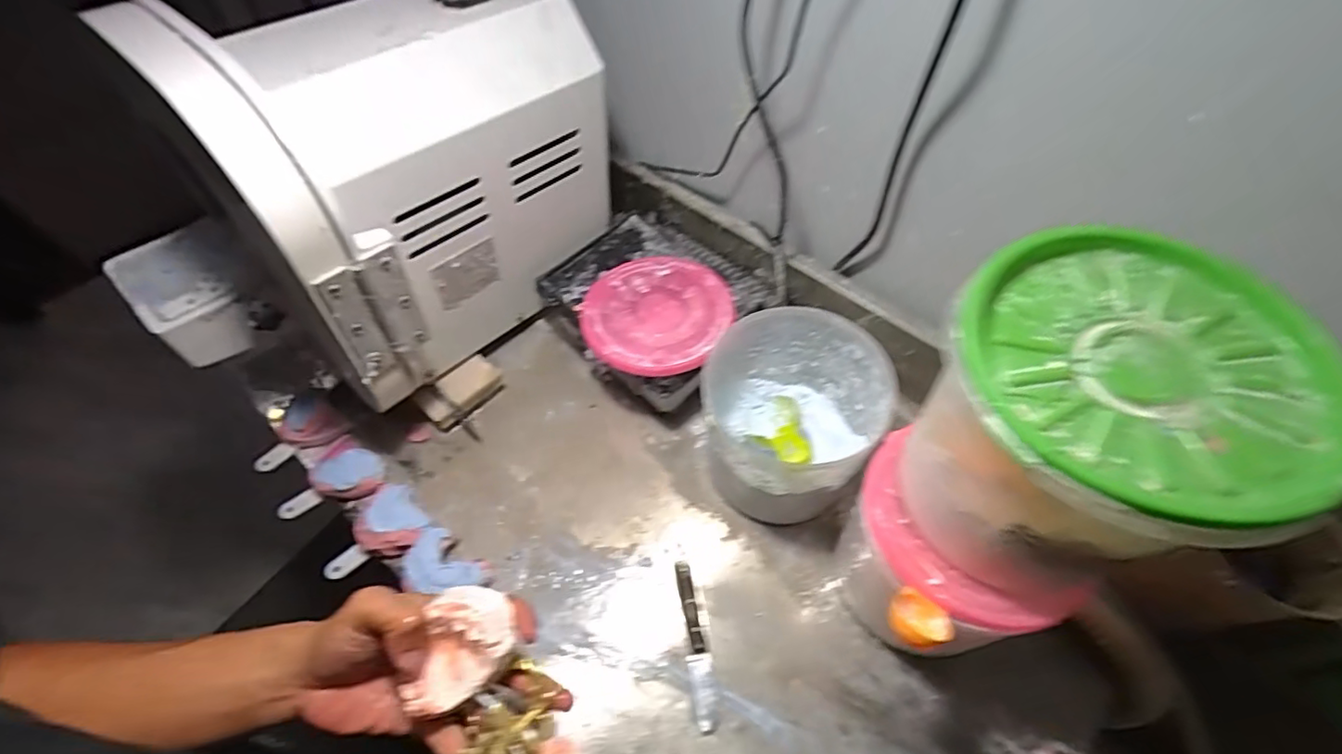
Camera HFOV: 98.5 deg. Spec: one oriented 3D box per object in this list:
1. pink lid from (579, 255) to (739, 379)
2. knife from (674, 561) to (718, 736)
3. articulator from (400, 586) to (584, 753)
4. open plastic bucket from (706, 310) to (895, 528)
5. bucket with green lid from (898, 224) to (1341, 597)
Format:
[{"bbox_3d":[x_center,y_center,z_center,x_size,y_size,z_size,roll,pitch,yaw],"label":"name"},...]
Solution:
[{"bbox_3d":[-0.014,-0.070,0.607,0.152,0.012,0.157,-1,56,1],"label":"pink lid"},{"bbox_3d":[0.022,0.238,0.520,0.022,0.017,0.140,-9,56,-5],"label":"knife"},{"bbox_3d":[-0.096,0.196,0.327,0.067,0.068,0.171,-37,36,-22],"label":"articulator"},{"bbox_3d":[0.114,0.048,0.557,0.153,0.163,0.154,-1,56,1],"label":"open plastic bucket"},{"bbox_3d":[0.237,0.033,0.348,0.174,0.163,0.159,0,57,0],"label":"bucket with green lid"}]

